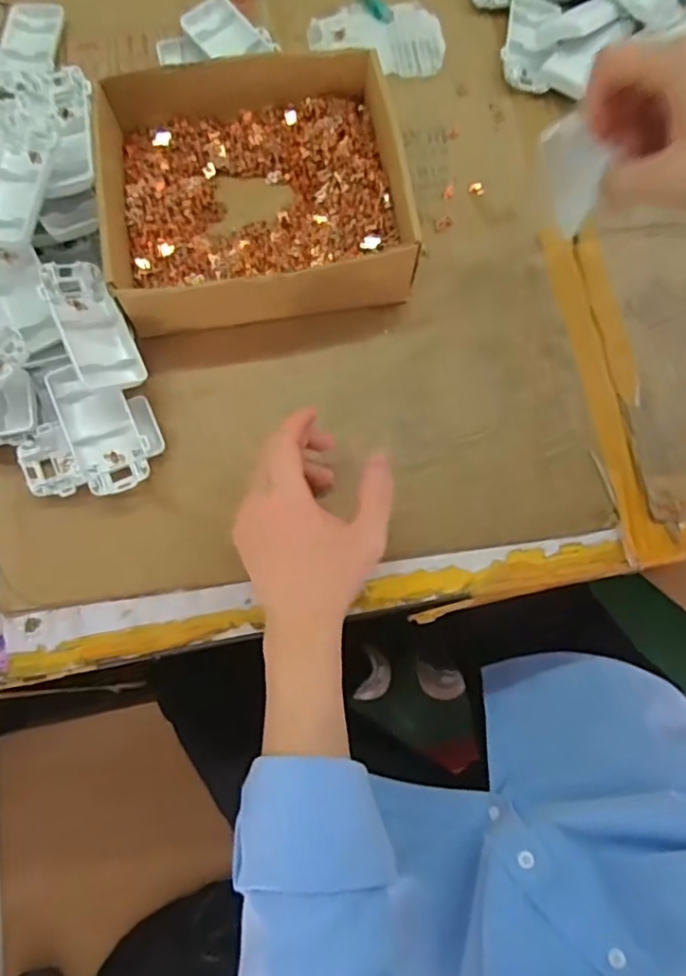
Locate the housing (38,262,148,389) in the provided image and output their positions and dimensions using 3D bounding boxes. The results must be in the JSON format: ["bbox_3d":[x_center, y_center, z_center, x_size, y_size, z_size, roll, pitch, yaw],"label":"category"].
[{"bbox_3d":[-0.175,-0.112,0.435,0.046,0.015,0.094,-19,79,-35],"label":"housing"}]

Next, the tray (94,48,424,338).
[{"bbox_3d":[-0.065,-0.222,0.467,0.209,0.057,0.207,-8,78,-3],"label":"tray"}]

